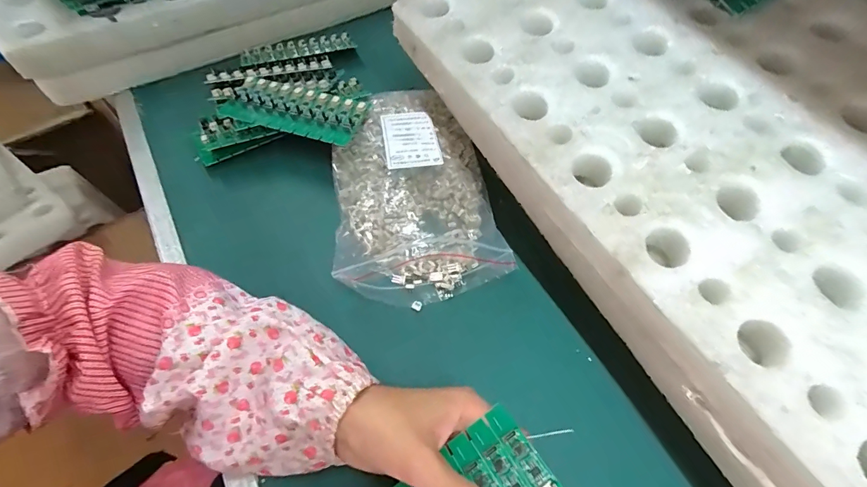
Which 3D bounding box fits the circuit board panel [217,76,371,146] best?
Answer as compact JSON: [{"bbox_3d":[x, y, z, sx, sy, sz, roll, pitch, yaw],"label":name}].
[{"bbox_3d":[-0.141,-0.136,0.399,0.143,0.012,0.061,18,66,11],"label":"circuit board panel"}]

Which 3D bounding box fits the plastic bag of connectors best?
[{"bbox_3d":[-0.025,-0.059,0.382,0.149,0.051,0.229,-9,60,-8],"label":"plastic bag of connectors"}]

